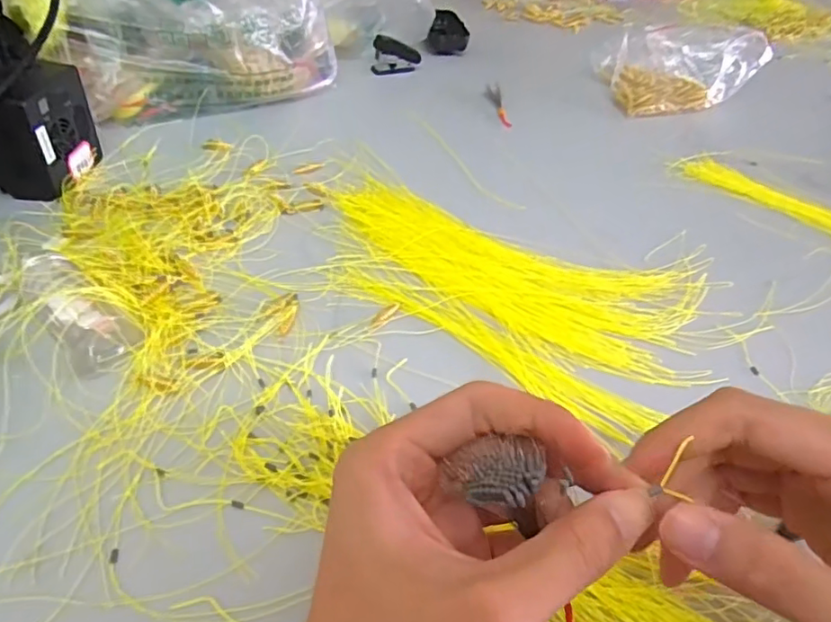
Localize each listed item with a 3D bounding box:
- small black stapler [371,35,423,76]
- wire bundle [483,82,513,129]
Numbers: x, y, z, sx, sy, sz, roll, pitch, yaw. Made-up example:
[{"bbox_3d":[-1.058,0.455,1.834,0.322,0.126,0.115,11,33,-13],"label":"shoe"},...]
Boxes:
[{"bbox_3d":[-0.021,-0.291,0.643,0.055,0.035,0.021,-4,44,-10],"label":"small black stapler"},{"bbox_3d":[0.085,-0.216,0.591,0.018,0.013,0.082,0,43,-7],"label":"wire bundle"}]

